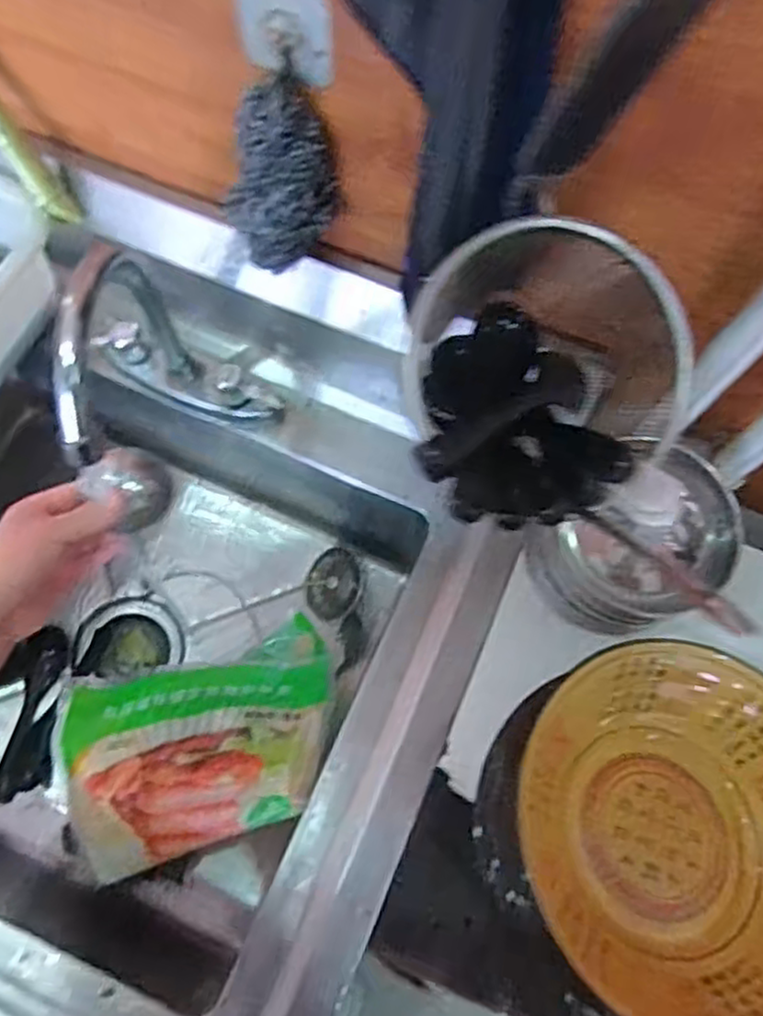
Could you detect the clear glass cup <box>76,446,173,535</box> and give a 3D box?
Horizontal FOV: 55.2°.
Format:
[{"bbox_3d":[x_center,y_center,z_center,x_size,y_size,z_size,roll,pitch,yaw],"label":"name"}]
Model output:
[{"bbox_3d":[-0.181,-0.017,0.523,0.046,0.042,0.053,35,73,11],"label":"clear glass cup"}]

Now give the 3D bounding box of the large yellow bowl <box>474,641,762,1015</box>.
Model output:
[{"bbox_3d":[0.169,0.177,0.407,0.204,0.067,0.192,39,73,12],"label":"large yellow bowl"}]

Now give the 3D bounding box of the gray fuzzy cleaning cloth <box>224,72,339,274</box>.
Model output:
[{"bbox_3d":[-0.068,-0.213,0.490,0.076,0.134,0.043,-5,70,-4],"label":"gray fuzzy cleaning cloth"}]

